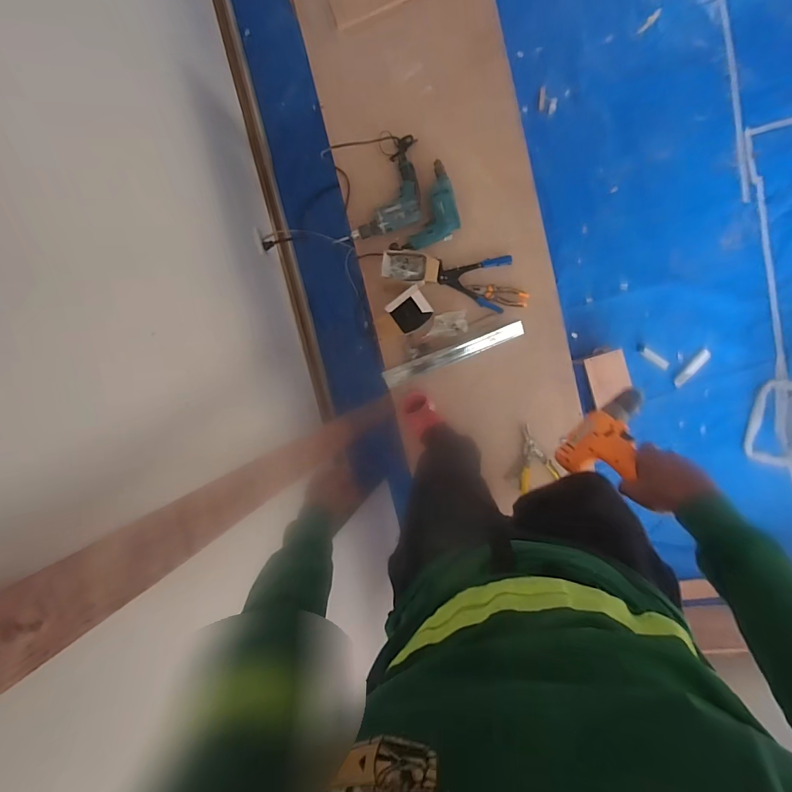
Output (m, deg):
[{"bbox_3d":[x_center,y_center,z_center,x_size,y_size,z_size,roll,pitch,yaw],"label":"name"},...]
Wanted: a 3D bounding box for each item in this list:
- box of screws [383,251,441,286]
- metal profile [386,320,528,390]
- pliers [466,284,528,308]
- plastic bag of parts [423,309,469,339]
[{"bbox_3d":[0.048,-0.405,1.299,0.176,0.062,0.088,14,97,2],"label":"box of screws"},{"bbox_3d":[0.188,-0.138,1.378,0.480,0.032,0.054,-21,94,6],"label":"metal profile"},{"bbox_3d":[0.329,-0.332,1.324,0.194,0.013,0.051,15,97,2],"label":"pliers"},{"bbox_3d":[0.164,-0.235,1.344,0.140,0.013,0.075,-7,95,4],"label":"plastic bag of parts"}]

